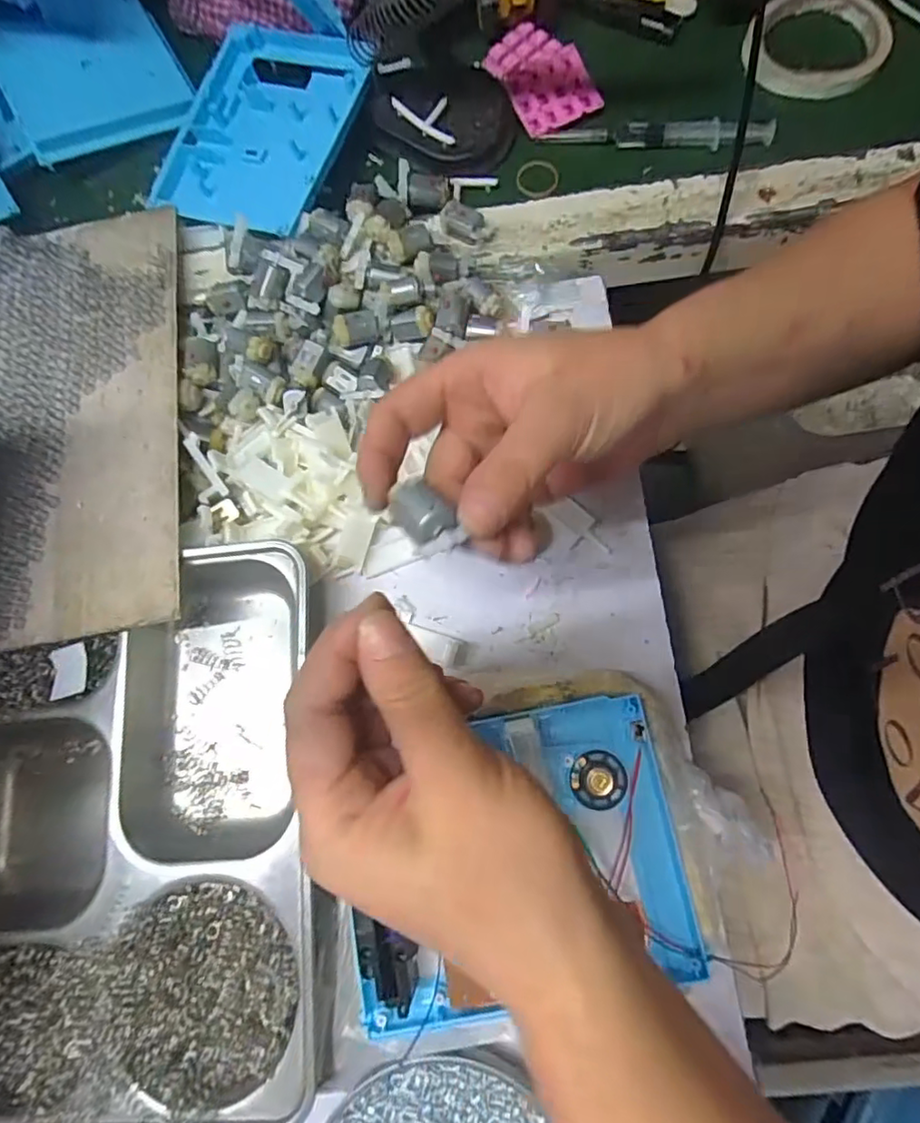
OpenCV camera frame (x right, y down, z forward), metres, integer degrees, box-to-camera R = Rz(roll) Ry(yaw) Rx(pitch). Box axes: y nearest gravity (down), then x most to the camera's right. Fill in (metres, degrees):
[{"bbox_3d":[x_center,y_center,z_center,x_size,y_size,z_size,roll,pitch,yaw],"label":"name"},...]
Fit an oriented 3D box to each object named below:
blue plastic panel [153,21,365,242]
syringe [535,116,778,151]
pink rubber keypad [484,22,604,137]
[{"bbox_3d":[-0.142,-0.316,0.422,0.131,0.023,0.158,22,79,9],"label":"blue plastic panel"},{"bbox_3d":[0.140,-0.308,0.421,0.160,0.013,0.015,3,77,5],"label":"syringe"},{"bbox_3d":[0.060,-0.366,0.444,0.059,0.019,0.095,-22,76,-2],"label":"pink rubber keypad"}]

